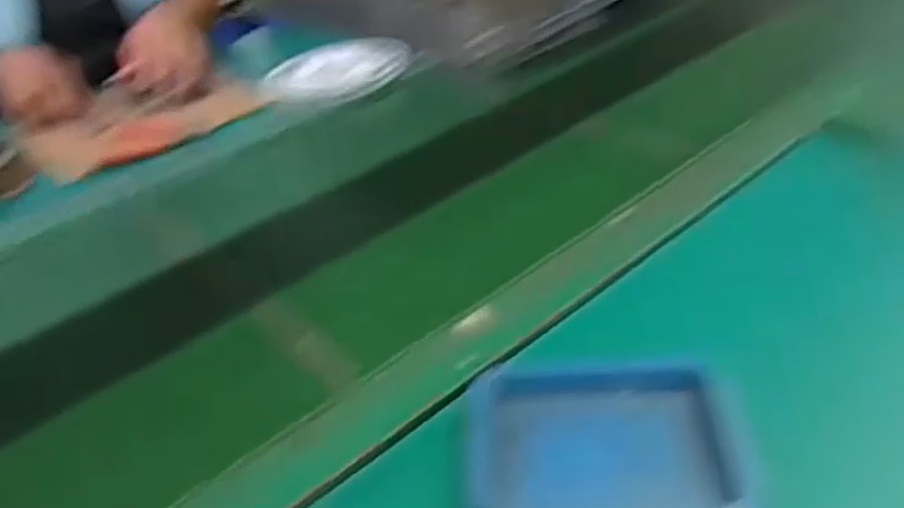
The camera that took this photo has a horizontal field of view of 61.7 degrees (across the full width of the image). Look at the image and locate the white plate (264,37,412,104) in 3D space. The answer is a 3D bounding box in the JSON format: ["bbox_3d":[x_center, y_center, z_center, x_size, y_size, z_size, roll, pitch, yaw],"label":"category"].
[{"bbox_3d":[-0.149,-0.248,1.000,0.195,0.027,0.189,-6,37,5],"label":"white plate"}]

